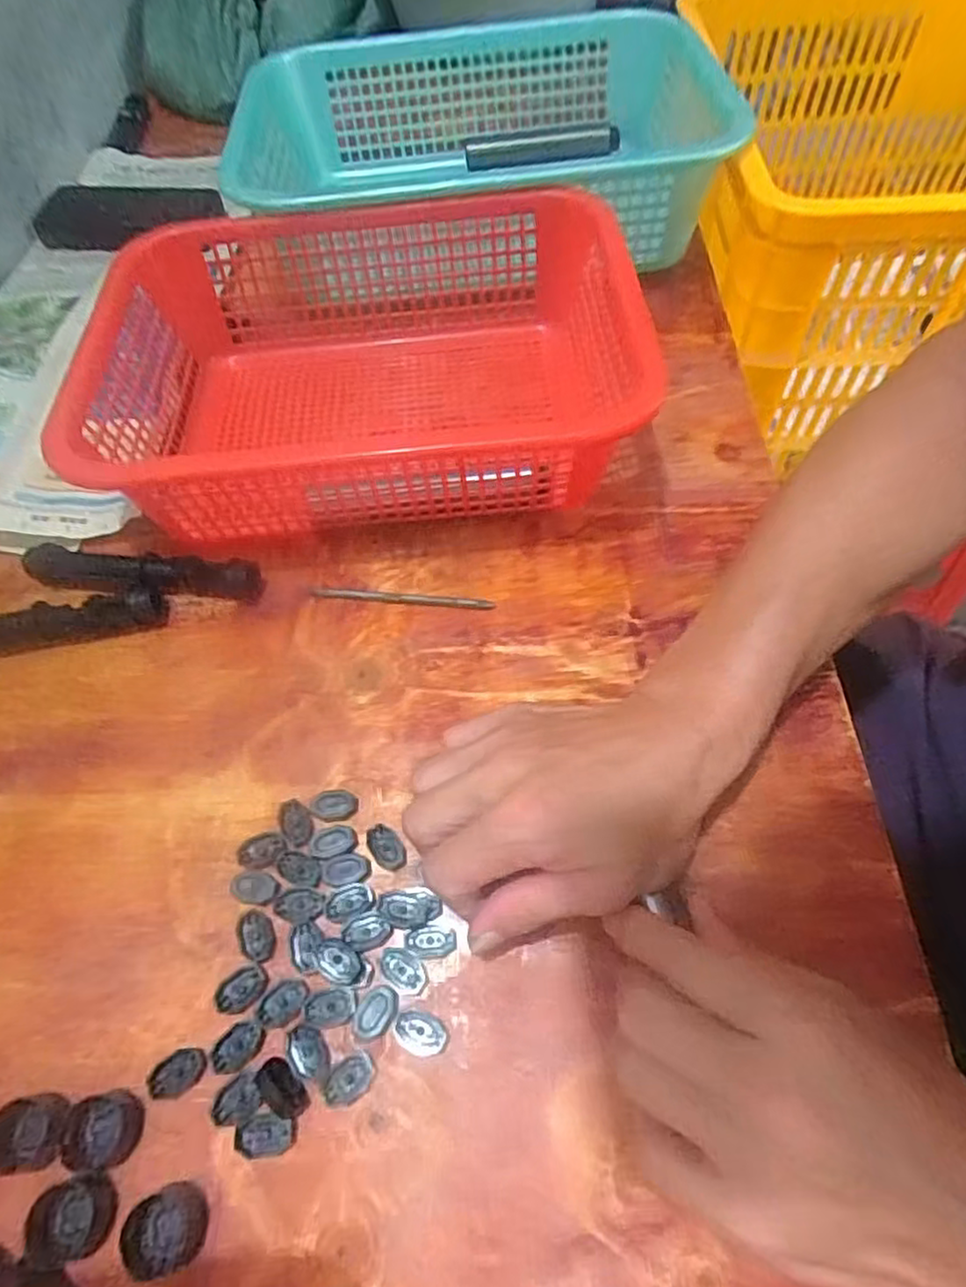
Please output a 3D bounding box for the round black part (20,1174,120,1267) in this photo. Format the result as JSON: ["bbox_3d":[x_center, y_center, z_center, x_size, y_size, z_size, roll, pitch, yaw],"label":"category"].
[{"bbox_3d":[-0.156,0.216,0.246,0.030,0.006,0.025,-7,58,0],"label":"round black part"}]

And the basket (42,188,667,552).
[{"bbox_3d":[-0.077,-0.176,0.436,0.334,0.096,0.247,-5,58,2],"label":"basket"}]

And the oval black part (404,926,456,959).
[{"bbox_3d":[-0.024,0.133,0.292,0.022,0.004,0.013,0,59,4],"label":"oval black part"}]

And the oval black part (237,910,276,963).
[{"bbox_3d":[-0.102,0.132,0.296,0.014,0.004,0.022,-25,60,-11],"label":"oval black part"}]

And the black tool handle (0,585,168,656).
[{"bbox_3d":[-0.262,-0.011,0.385,0.145,0.028,0.020,-11,58,-2],"label":"black tool handle"}]

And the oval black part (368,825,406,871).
[{"bbox_3d":[-0.047,0.098,0.314,0.015,0.004,0.023,-37,63,-17],"label":"oval black part"}]

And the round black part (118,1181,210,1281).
[{"bbox_3d":[-0.118,0.218,0.244,0.027,0.010,0.025,-2,59,3],"label":"round black part"}]

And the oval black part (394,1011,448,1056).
[{"bbox_3d":[-0.026,0.163,0.274,0.022,0.004,0.014,10,60,11],"label":"oval black part"}]

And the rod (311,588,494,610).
[{"bbox_3d":[-0.049,-0.027,0.394,0.111,0.004,0.010,4,59,7],"label":"rod"}]

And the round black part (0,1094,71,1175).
[{"bbox_3d":[-0.181,0.194,0.260,0.029,0.011,0.024,-3,59,3],"label":"round black part"}]

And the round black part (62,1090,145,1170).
[{"bbox_3d":[-0.152,0.194,0.262,0.029,0.006,0.026,-12,59,-3],"label":"round black part"}]

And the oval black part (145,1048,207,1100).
[{"bbox_3d":[-0.127,0.177,0.271,0.022,0.005,0.015,-22,60,-9],"label":"oval black part"}]

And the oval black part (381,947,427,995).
[{"bbox_3d":[-0.035,0.142,0.285,0.021,0.004,0.014,23,63,17],"label":"oval black part"}]

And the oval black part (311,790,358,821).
[{"bbox_3d":[-0.074,0.081,0.326,0.022,0.005,0.015,-6,58,1],"label":"oval black part"}]

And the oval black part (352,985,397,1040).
[{"bbox_3d":[-0.046,0.156,0.277,0.015,0.004,0.022,27,64,19],"label":"oval black part"}]

